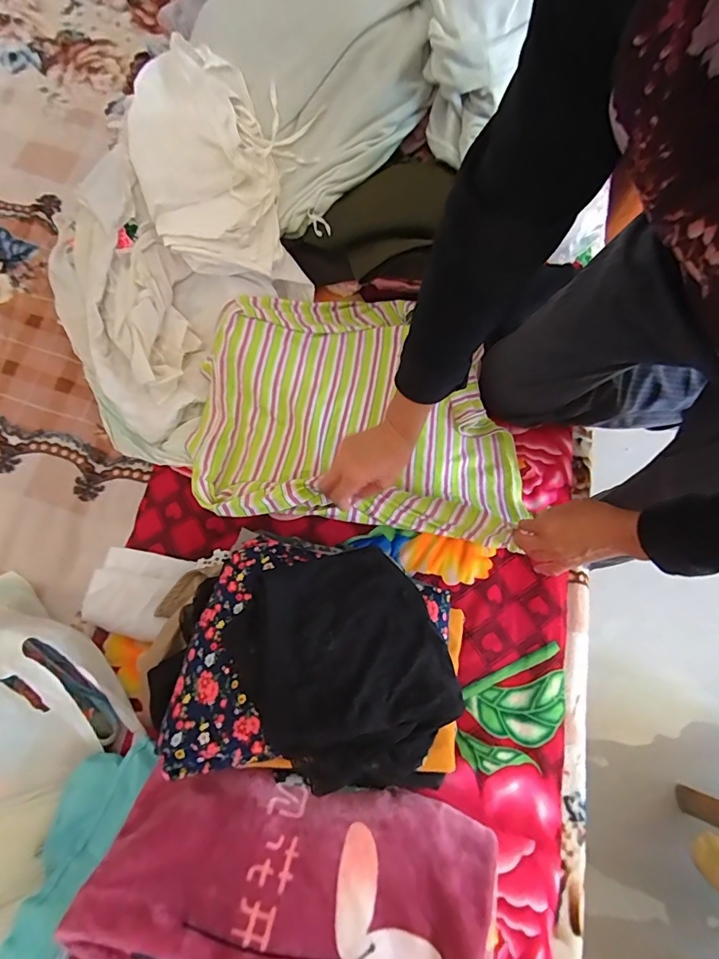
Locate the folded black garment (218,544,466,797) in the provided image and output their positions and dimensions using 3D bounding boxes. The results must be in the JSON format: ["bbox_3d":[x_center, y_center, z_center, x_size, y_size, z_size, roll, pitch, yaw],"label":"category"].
[{"bbox_3d":[-0.012,0.169,0.407,0.184,0.055,0.212,-23,75,-9],"label":"folded black garment"}]

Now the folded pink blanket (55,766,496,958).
[{"bbox_3d":[-0.052,0.368,0.399,0.341,0.050,0.209,20,50,2],"label":"folded pink blanket"}]

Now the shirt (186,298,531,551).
[{"bbox_3d":[0.005,-0.105,0.683,0.481,0.072,0.354,6,73,0],"label":"shirt"}]

